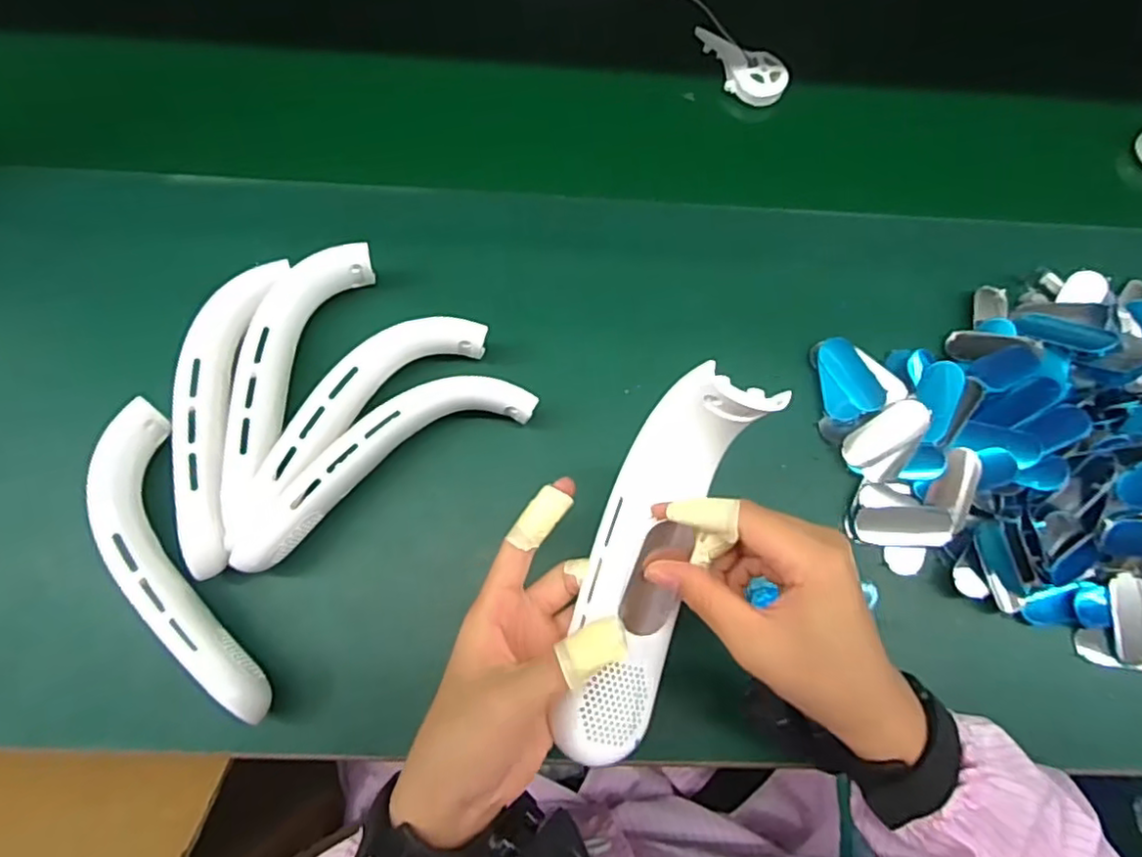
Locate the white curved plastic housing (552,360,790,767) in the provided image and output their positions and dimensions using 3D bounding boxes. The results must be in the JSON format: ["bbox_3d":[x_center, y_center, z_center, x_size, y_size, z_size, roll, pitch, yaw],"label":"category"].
[{"bbox_3d":[0.038,0.065,0.304,0.053,0.036,0.188,16,98,3],"label":"white curved plastic housing"}]

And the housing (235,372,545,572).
[{"bbox_3d":[-0.118,0.020,0.406,0.193,0.050,0.048,-30,77,-10],"label":"housing"}]

